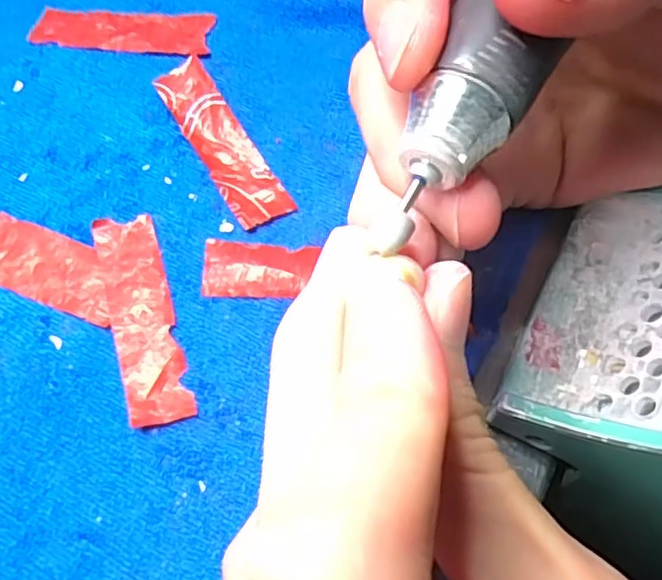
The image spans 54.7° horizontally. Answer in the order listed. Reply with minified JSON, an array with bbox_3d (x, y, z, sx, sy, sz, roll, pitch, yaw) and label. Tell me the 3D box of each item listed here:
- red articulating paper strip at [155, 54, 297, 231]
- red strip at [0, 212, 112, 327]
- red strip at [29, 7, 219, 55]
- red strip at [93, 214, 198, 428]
[{"bbox_3d":[-0.032,-0.043,0.186,0.016,0.007,0.058,-29,66,-14],"label":"red articulating paper strip"},{"bbox_3d":[-0.081,-0.009,0.170,0.057,0.004,0.019,20,65,11],"label":"red strip"},{"bbox_3d":[-0.068,-0.086,0.208,0.059,0.004,0.016,7,63,4],"label":"red strip"},{"bbox_3d":[-0.048,0.006,0.164,0.016,0.004,0.058,-16,65,-8],"label":"red strip"}]

